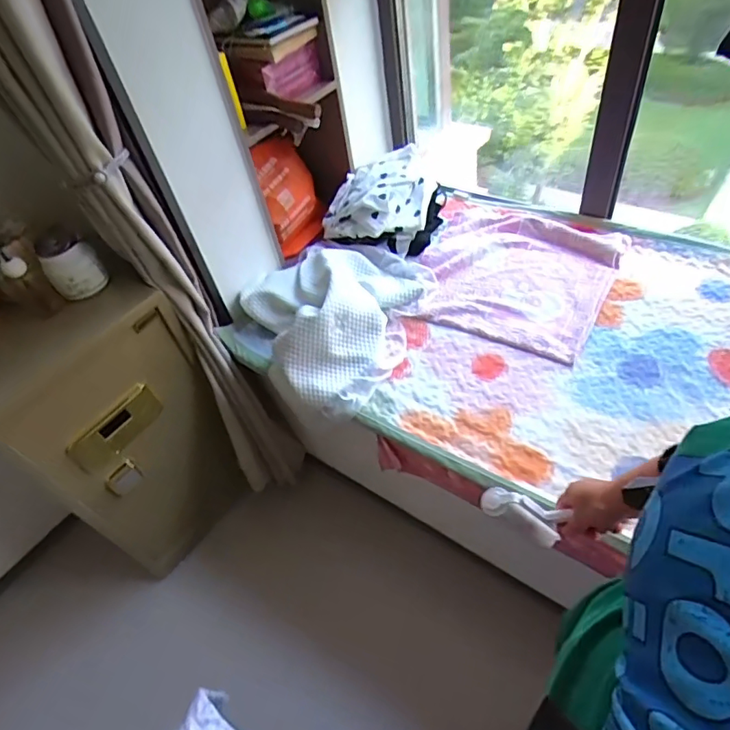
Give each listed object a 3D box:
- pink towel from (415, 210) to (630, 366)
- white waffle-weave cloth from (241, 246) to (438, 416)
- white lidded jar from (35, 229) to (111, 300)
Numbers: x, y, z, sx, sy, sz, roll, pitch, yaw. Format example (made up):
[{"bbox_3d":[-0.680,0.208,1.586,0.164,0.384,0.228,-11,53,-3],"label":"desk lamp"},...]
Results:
[{"bbox_3d":[0.369,-0.247,1.332,0.479,0.043,0.467,22,57,26],"label":"pink towel"},{"bbox_3d":[-0.078,-0.169,1.275,0.441,0.103,0.482,26,59,29],"label":"white waffle-weave cloth"},{"bbox_3d":[-0.629,-0.213,1.104,0.102,0.128,0.093,-26,50,-16],"label":"white lidded jar"}]

